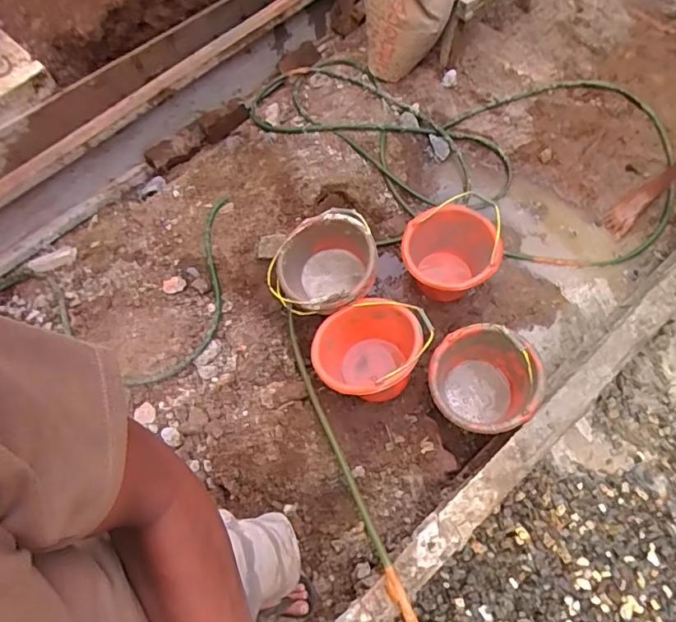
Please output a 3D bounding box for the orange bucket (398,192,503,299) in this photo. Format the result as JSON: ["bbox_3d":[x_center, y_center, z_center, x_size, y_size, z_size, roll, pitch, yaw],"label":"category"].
[{"bbox_3d":[0.355,-0.184,1.568,0.280,0.220,0.285,0,68,-1],"label":"orange bucket"}]

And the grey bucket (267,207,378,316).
[{"bbox_3d":[-0.039,-0.116,1.518,0.327,0.223,0.299,-29,71,-12],"label":"grey bucket"}]

